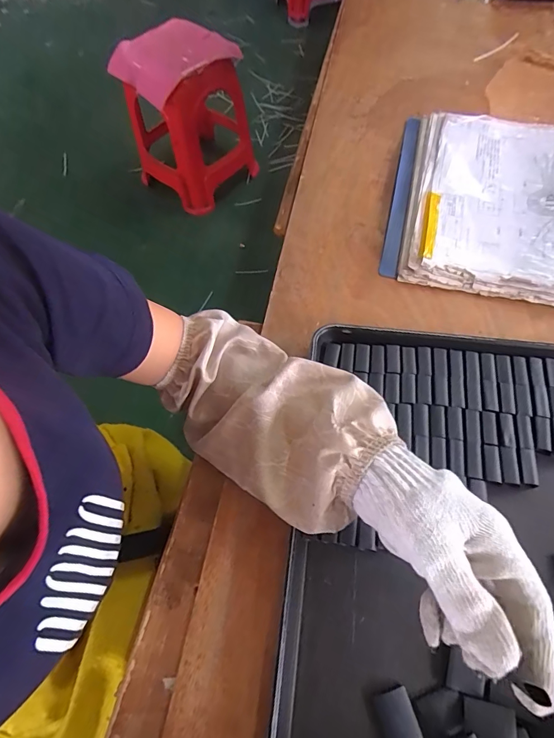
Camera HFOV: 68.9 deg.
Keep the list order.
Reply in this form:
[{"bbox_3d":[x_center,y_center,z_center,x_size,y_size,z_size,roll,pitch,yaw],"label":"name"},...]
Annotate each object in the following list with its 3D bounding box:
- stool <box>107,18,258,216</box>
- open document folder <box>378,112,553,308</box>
[{"bbox_3d":[-0.345,-0.916,1.508,0.393,0.512,0.330,30,68,16],"label":"stool"},{"bbox_3d":[0.394,-0.196,0.498,0.485,0.029,0.322,15,64,9],"label":"open document folder"}]

